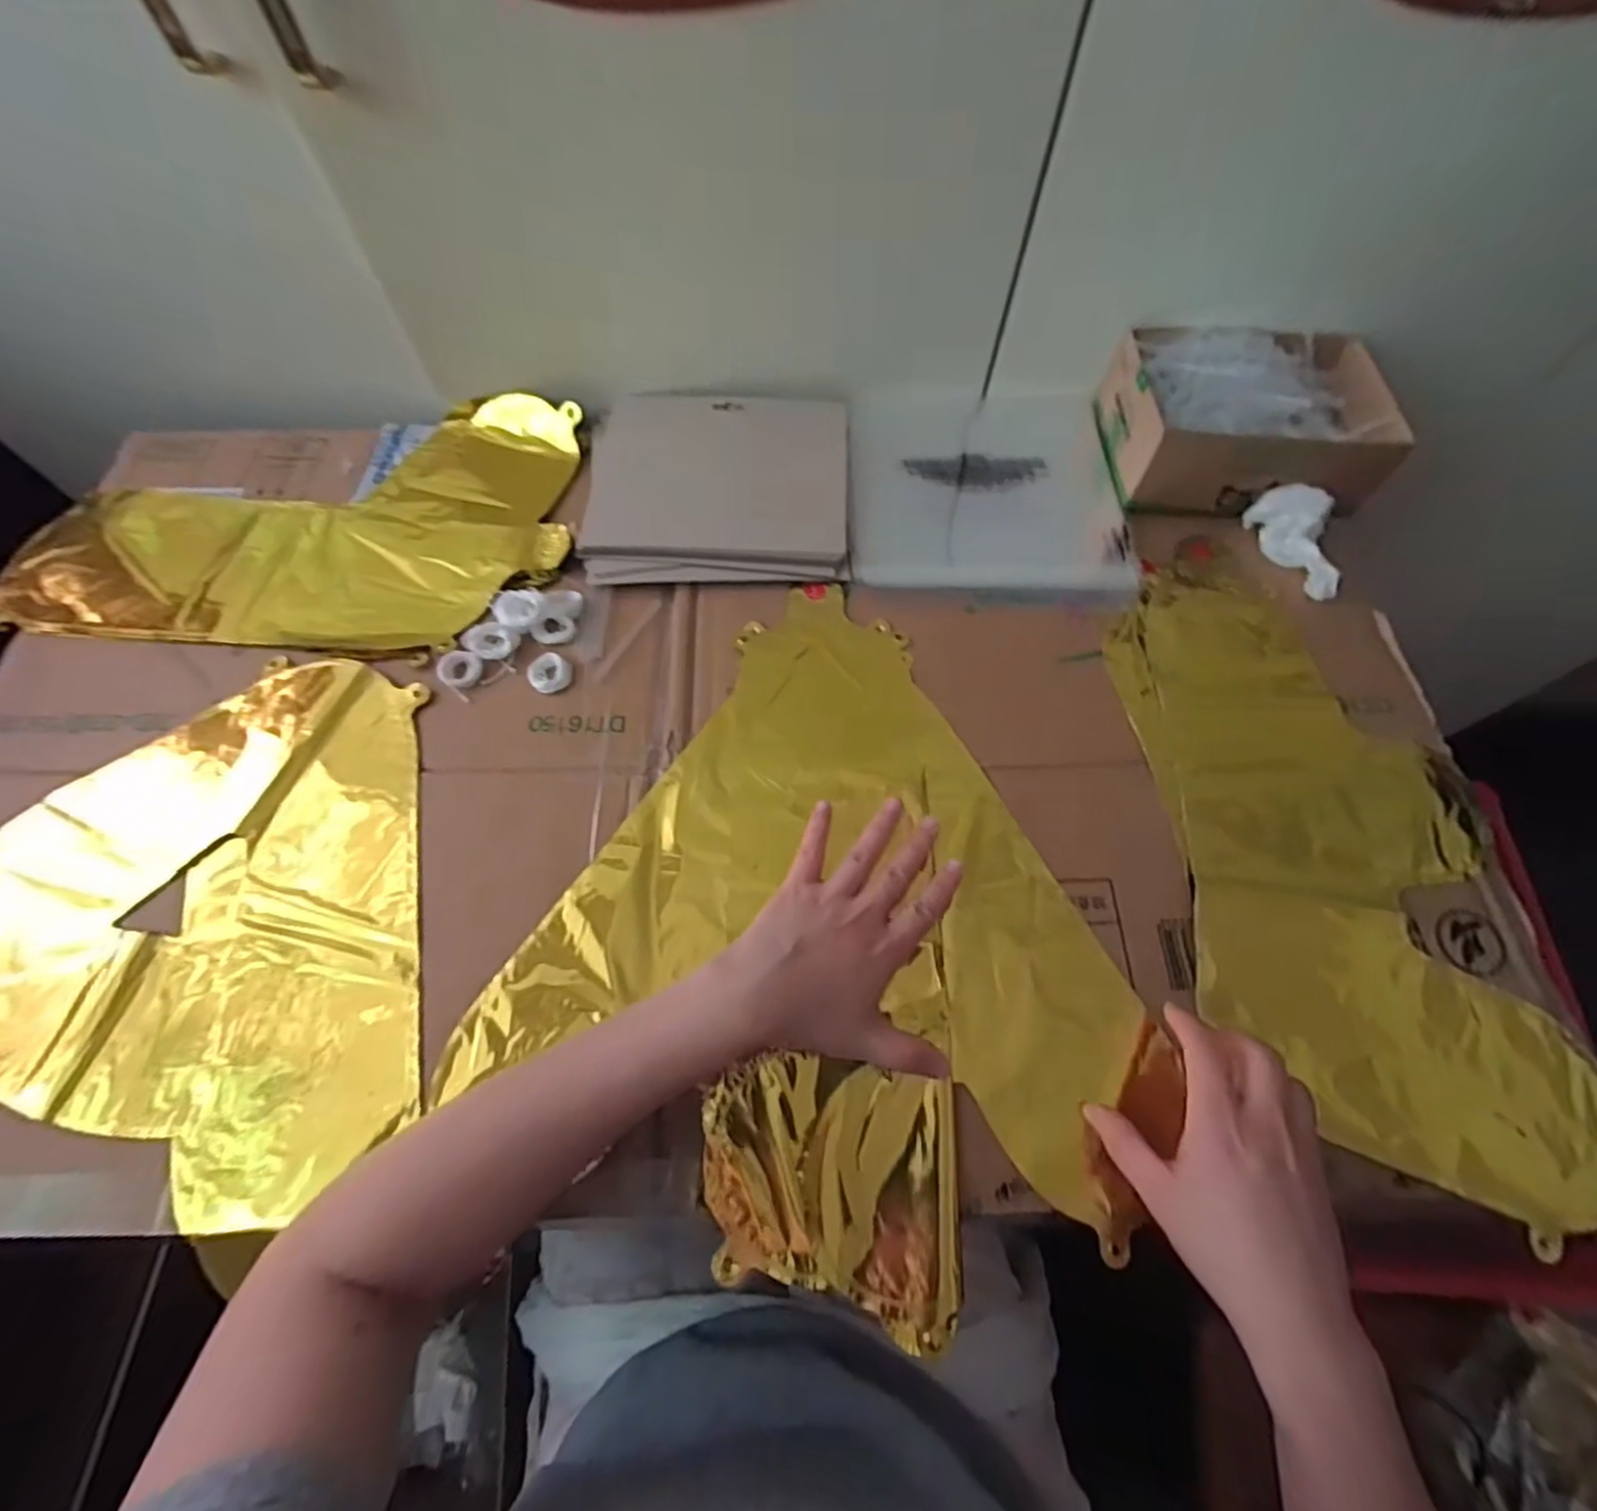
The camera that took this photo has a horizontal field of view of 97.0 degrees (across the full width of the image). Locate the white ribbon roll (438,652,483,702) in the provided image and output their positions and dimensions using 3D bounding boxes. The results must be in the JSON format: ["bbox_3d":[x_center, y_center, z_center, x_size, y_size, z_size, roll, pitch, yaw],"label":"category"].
[{"bbox_3d":[-0.226,-0.056,0.474,0.027,0.007,0.035,-42,71,-18],"label":"white ribbon roll"}]

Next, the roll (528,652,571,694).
[{"bbox_3d":[-0.168,-0.056,0.477,0.027,0.006,0.030,-11,65,-5],"label":"roll"}]

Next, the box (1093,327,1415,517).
[{"bbox_3d":[0.335,-0.259,0.538,0.198,0.070,0.142,6,65,3],"label":"box"}]

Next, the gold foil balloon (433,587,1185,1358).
[{"bbox_3d":[0.052,0.101,0.415,0.345,0.019,0.363,28,69,11],"label":"gold foil balloon"}]

